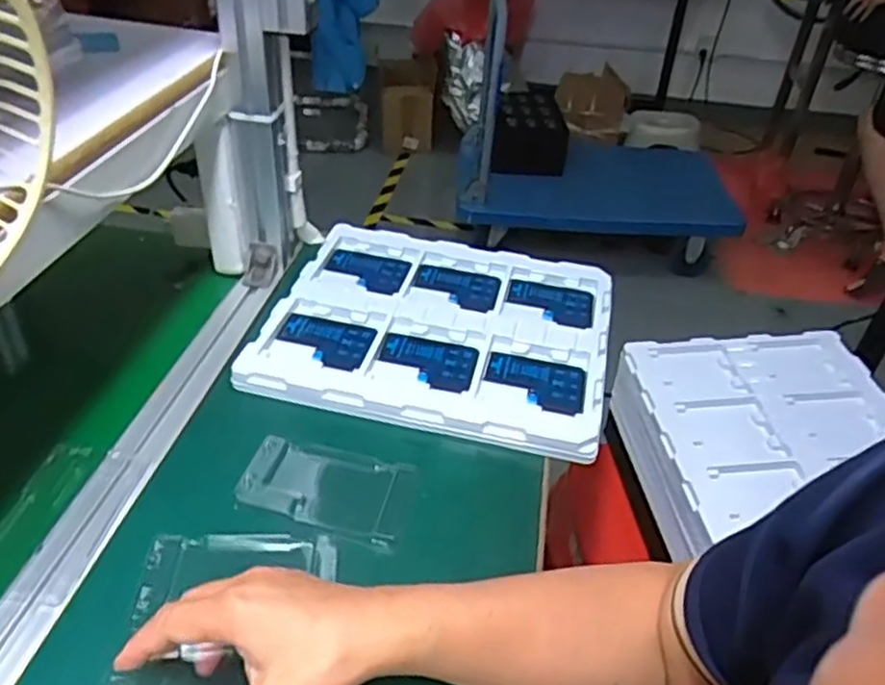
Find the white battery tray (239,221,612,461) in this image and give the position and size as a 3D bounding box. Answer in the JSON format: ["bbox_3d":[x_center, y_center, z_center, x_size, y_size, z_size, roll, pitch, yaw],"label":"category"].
[{"bbox_3d":[0.001,-0.019,0.713,0.315,0.023,0.267,12,38,9],"label":"white battery tray"}]

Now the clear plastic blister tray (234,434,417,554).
[{"bbox_3d":[-0.086,0.110,0.561,0.124,0.020,0.080,13,38,10],"label":"clear plastic blister tray"}]

